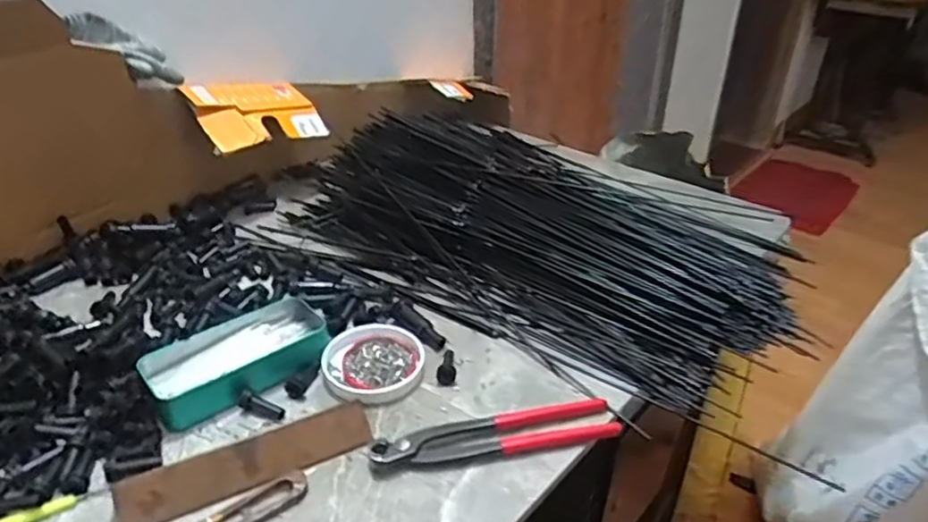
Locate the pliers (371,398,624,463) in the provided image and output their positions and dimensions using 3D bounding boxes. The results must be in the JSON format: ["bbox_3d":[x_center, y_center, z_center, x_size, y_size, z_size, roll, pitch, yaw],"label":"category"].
[{"bbox_3d":[0.027,0.136,0.499,0.191,0.015,0.037,-7,33,-12],"label":"pliers"}]

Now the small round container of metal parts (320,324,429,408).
[{"bbox_3d":[-0.080,0.089,0.572,0.088,0.012,0.089,2,32,-1],"label":"small round container of metal parts"}]

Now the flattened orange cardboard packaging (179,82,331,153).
[{"bbox_3d":[-0.261,-0.190,0.813,0.160,0.019,0.103,-21,65,-47],"label":"flattened orange cardboard packaging"}]

